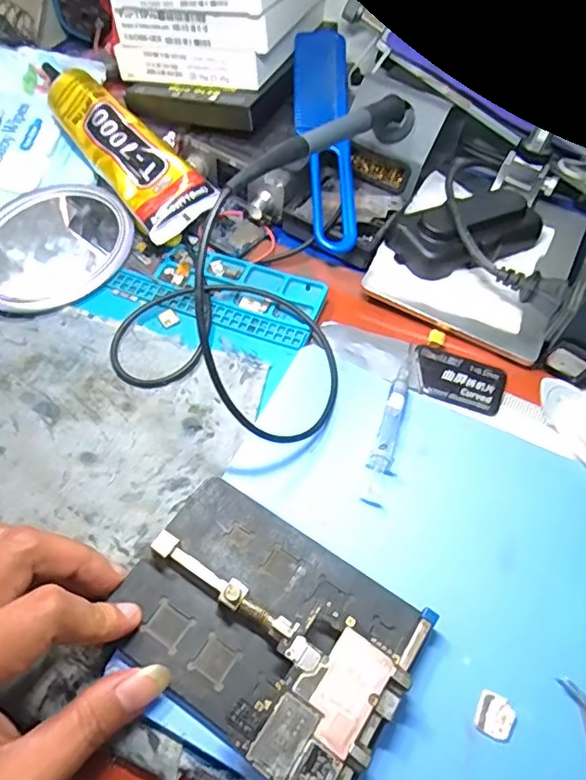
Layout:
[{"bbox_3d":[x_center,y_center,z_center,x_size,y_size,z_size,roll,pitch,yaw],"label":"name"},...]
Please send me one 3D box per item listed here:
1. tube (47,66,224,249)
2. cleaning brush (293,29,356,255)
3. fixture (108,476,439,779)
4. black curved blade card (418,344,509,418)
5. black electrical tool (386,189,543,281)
[{"bbox_3d":[-0.118,-0.164,0.396,0.052,0.027,0.144,-40,81,-22],"label":"tube"},{"bbox_3d":[0.021,-0.184,0.410,0.040,0.009,0.191,2,70,-6],"label":"cleaning brush"},{"bbox_3d":[-0.012,0.104,0.255,0.126,0.020,0.089,29,63,14],"label":"fixture"},{"bbox_3d":[0.102,-0.006,0.347,0.056,0.004,0.035,18,61,8],"label":"black curved blade card"},{"bbox_3d":[0.124,-0.110,0.389,0.109,0.032,0.058,-27,64,-16],"label":"black electrical tool"}]

